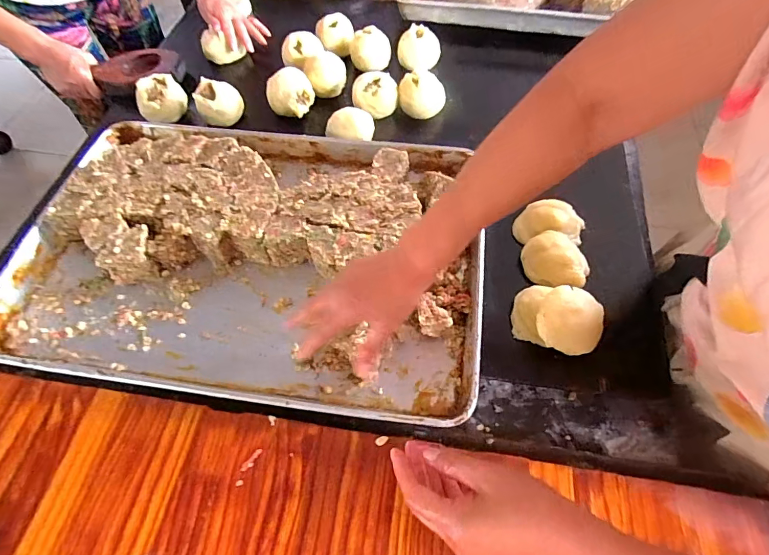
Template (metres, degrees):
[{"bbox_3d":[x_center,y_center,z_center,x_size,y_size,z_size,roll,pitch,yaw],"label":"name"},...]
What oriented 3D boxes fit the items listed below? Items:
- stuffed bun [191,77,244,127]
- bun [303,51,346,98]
[{"bbox_3d":[-0.282,-0.297,0.695,0.069,0.057,0.056,-7,60,-4],"label":"stuffed bun"},{"bbox_3d":[-0.108,-0.373,0.756,0.072,0.052,0.062,-16,61,-8],"label":"bun"}]

